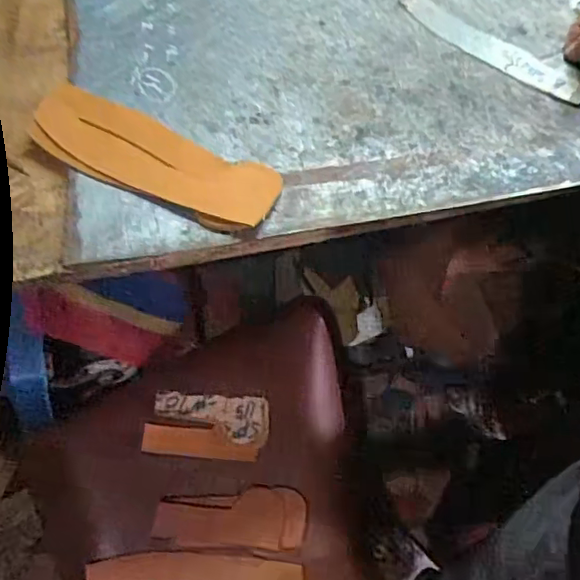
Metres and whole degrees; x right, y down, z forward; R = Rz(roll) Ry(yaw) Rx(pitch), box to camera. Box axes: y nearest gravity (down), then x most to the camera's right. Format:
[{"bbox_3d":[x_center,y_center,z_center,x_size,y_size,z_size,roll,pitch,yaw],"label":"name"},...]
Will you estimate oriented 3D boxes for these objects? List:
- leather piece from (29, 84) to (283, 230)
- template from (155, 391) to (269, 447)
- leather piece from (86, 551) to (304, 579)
[{"bbox_3d":[-0.109,-0.110,0.477,0.206,0.018,0.078,26,62,13],"label":"leather piece"},{"bbox_3d":[-0.088,0.143,0.663,0.125,0.008,0.052,4,68,-3],"label":"template"},{"bbox_3d":[-0.092,0.288,0.590,0.208,0.005,0.050,9,62,-1],"label":"leather piece"}]

